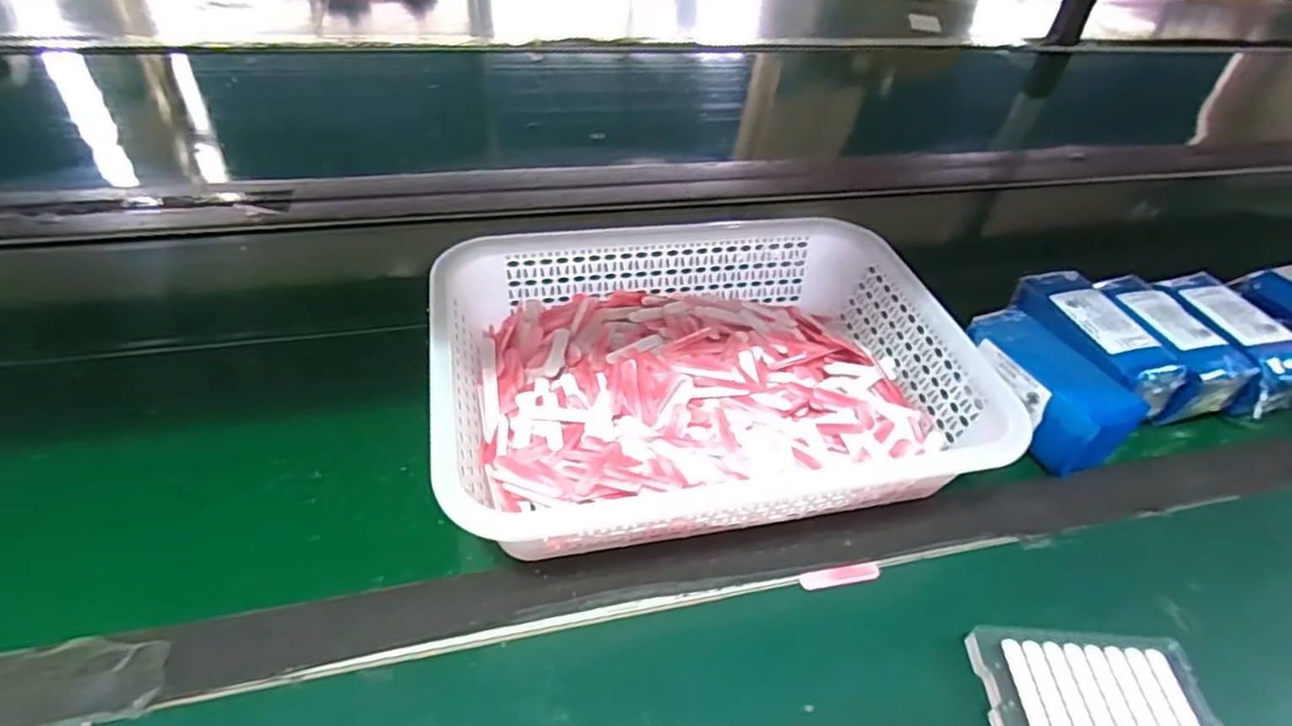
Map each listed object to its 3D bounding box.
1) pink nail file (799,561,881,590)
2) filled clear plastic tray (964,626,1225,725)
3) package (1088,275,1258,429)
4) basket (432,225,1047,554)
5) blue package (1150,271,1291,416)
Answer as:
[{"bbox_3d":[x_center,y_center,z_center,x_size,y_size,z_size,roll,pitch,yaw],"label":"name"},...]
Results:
[{"bbox_3d":[0.119,0.130,0.413,0.051,0.004,0.011,-5,43,-12],"label":"pink nail file"},{"bbox_3d":[0.245,0.181,0.368,0.123,0.013,0.070,4,42,-2],"label":"filled clear plastic tray"},{"bbox_3d":[0.419,-0.018,0.562,0.064,0.050,0.133,-8,44,-15],"label":"package"},{"bbox_3d":[0.037,0.003,0.485,0.349,0.081,0.240,-5,43,-12],"label":"basket"},{"bbox_3d":[0.483,-0.020,0.562,0.072,0.050,0.134,-7,44,-14],"label":"blue package"}]

